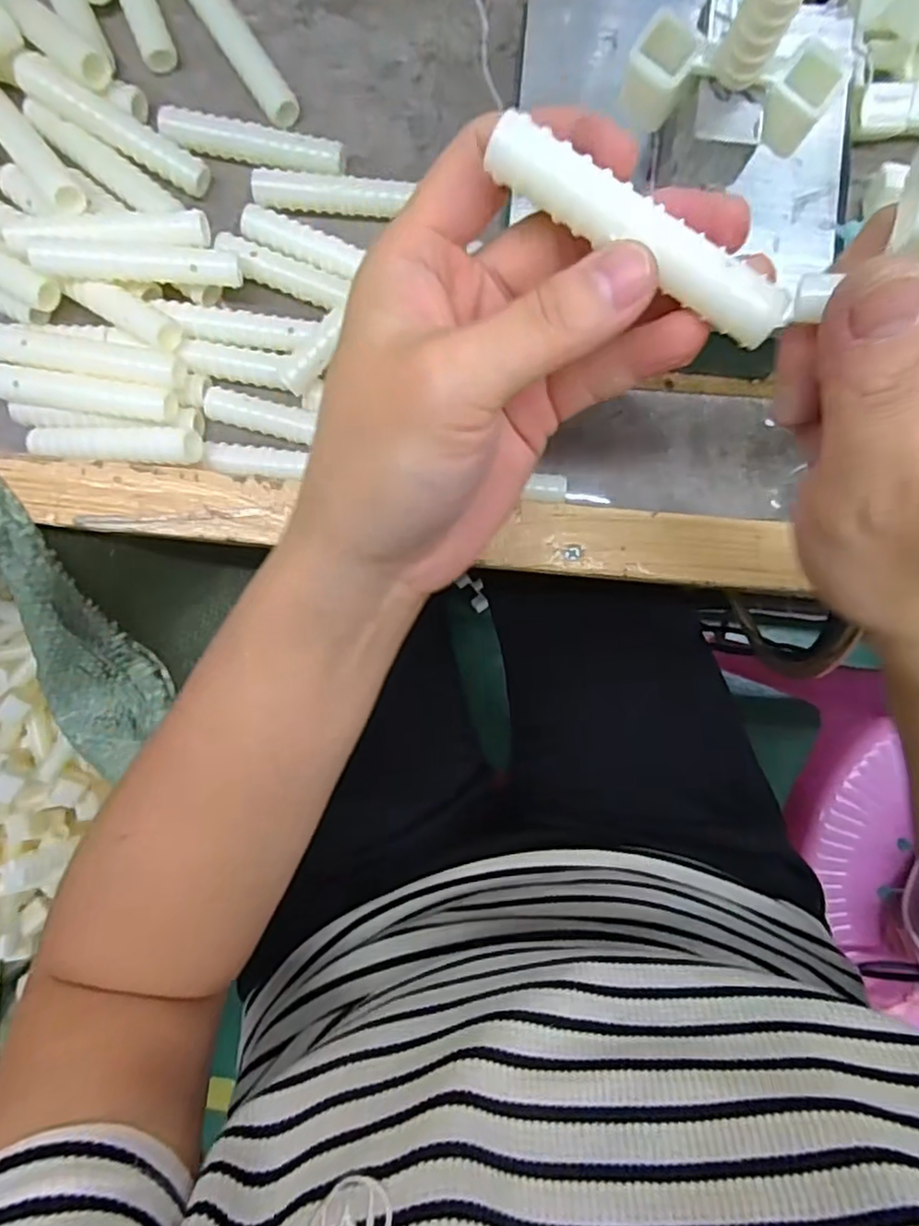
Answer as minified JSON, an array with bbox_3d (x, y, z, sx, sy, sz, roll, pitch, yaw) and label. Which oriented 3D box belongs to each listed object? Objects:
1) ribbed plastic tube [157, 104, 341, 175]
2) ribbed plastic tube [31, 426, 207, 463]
[{"bbox_3d":[-0.089,-0.204,0.281,0.080,0.012,0.017,11,90,0],"label":"ribbed plastic tube"},{"bbox_3d":[-0.145,-0.070,0.266,0.077,0.015,0.015,4,90,0],"label":"ribbed plastic tube"}]

